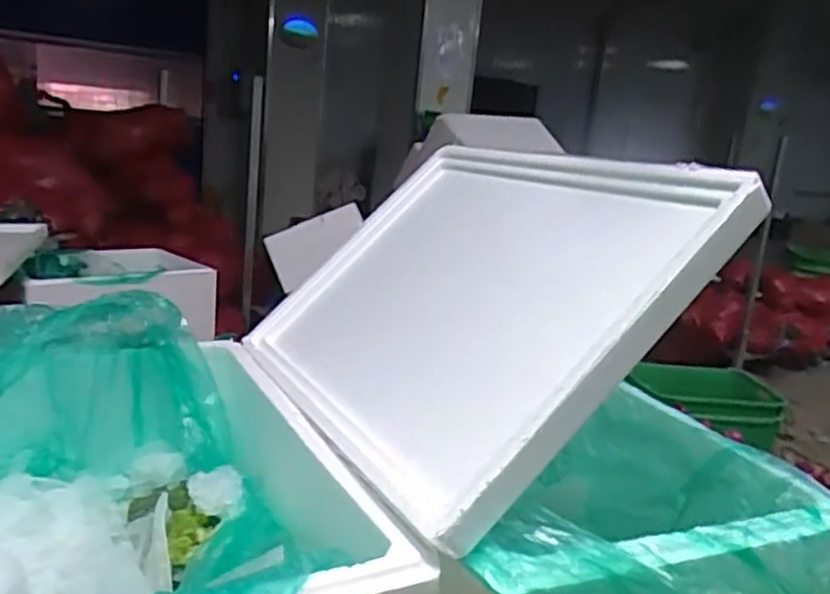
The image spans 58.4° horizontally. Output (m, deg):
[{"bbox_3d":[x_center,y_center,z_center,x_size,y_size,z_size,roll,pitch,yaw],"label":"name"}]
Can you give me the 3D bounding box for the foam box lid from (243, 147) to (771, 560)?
[{"bbox_3d":[0.031,-0.016,0.843,0.052,0.414,0.584,49,-11,-31],"label":"foam box lid"}]

